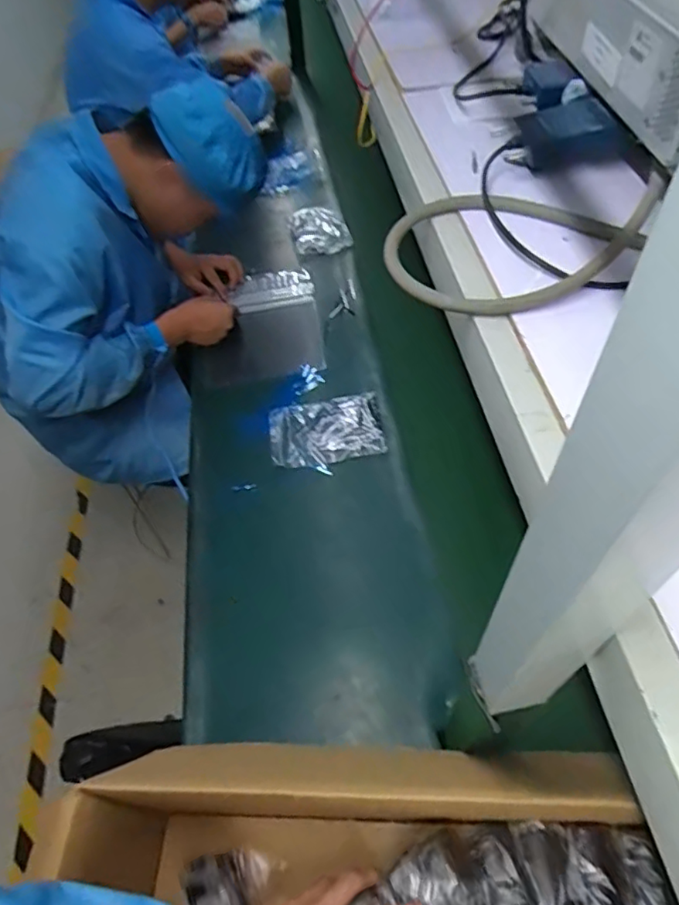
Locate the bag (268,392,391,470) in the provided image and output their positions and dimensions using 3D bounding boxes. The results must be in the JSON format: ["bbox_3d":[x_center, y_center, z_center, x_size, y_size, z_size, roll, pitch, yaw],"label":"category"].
[{"bbox_3d":[-0.024,-0.037,0.946,0.182,0.030,0.125,-9,54,-2],"label":"bag"}]

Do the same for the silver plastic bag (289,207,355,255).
[{"bbox_3d":[-0.046,-0.504,1.271,0.121,0.026,0.181,-12,55,-5],"label":"silver plastic bag"}]

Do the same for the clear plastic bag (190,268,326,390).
[{"bbox_3d":[-0.160,-0.255,1.119,0.237,0.023,0.285,-8,54,-2],"label":"clear plastic bag"}]

